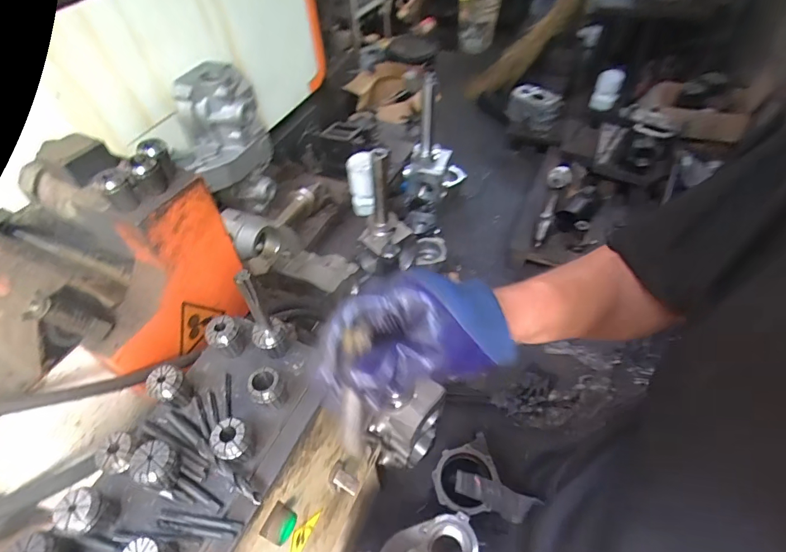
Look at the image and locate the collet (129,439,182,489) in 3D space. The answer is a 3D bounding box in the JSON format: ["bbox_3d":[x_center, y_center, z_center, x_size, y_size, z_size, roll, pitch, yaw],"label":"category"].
[{"bbox_3d":[-0.189,0.156,0.341,0.032,0.041,0.030,-1,49,2],"label":"collet"}]

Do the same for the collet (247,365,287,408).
[{"bbox_3d":[-0.116,0.107,0.389,0.028,0.041,0.034,-34,55,-24],"label":"collet"}]

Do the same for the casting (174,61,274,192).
[{"bbox_3d":[-0.497,-0.434,1.217,0.231,0.267,0.220,-17,50,-11],"label":"casting"}]

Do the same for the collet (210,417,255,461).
[{"bbox_3d":[-0.135,0.143,0.358,0.029,0.038,0.029,15,51,15],"label":"collet"}]

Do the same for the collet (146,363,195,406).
[{"bbox_3d":[-0.207,0.105,0.388,0.027,0.041,0.030,26,55,24],"label":"collet"}]

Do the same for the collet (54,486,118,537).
[{"bbox_3d":[-0.238,0.184,0.326,0.026,0.042,0.030,6,50,8],"label":"collet"}]

